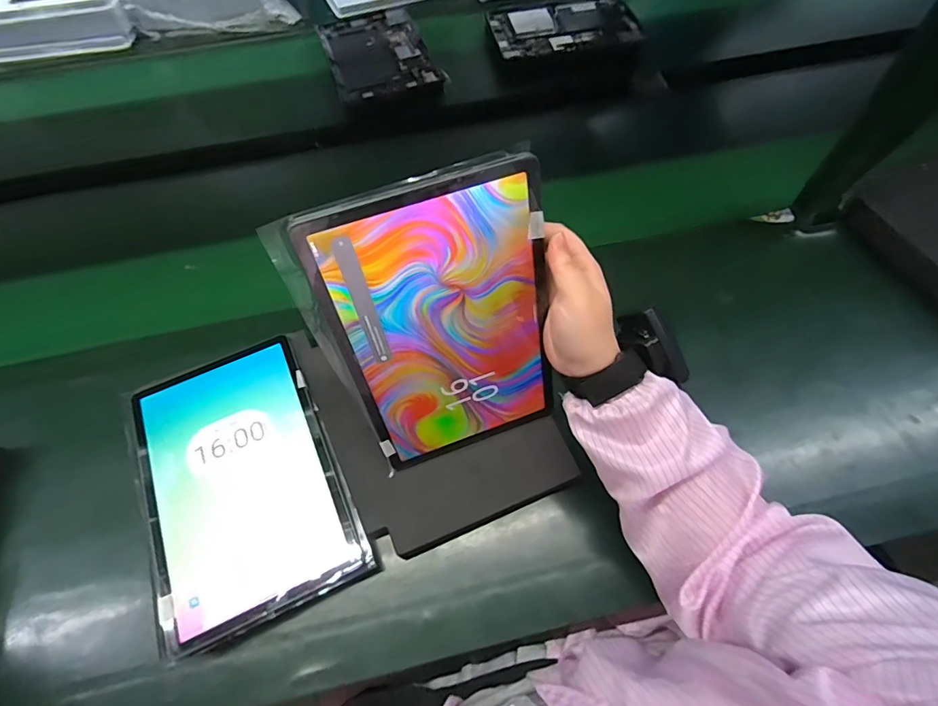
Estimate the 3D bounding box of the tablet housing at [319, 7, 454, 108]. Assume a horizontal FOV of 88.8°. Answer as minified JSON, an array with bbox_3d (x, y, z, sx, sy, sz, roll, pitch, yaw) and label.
[{"bbox_3d":[-0.156,-0.516,0.828,0.172,0.015,0.258,-17,61,-7],"label":"tablet housing"}]

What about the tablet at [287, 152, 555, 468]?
[{"bbox_3d":[-0.015,-0.011,0.384,0.162,0.258,0.010,-19,42,-9],"label":"tablet"}]

